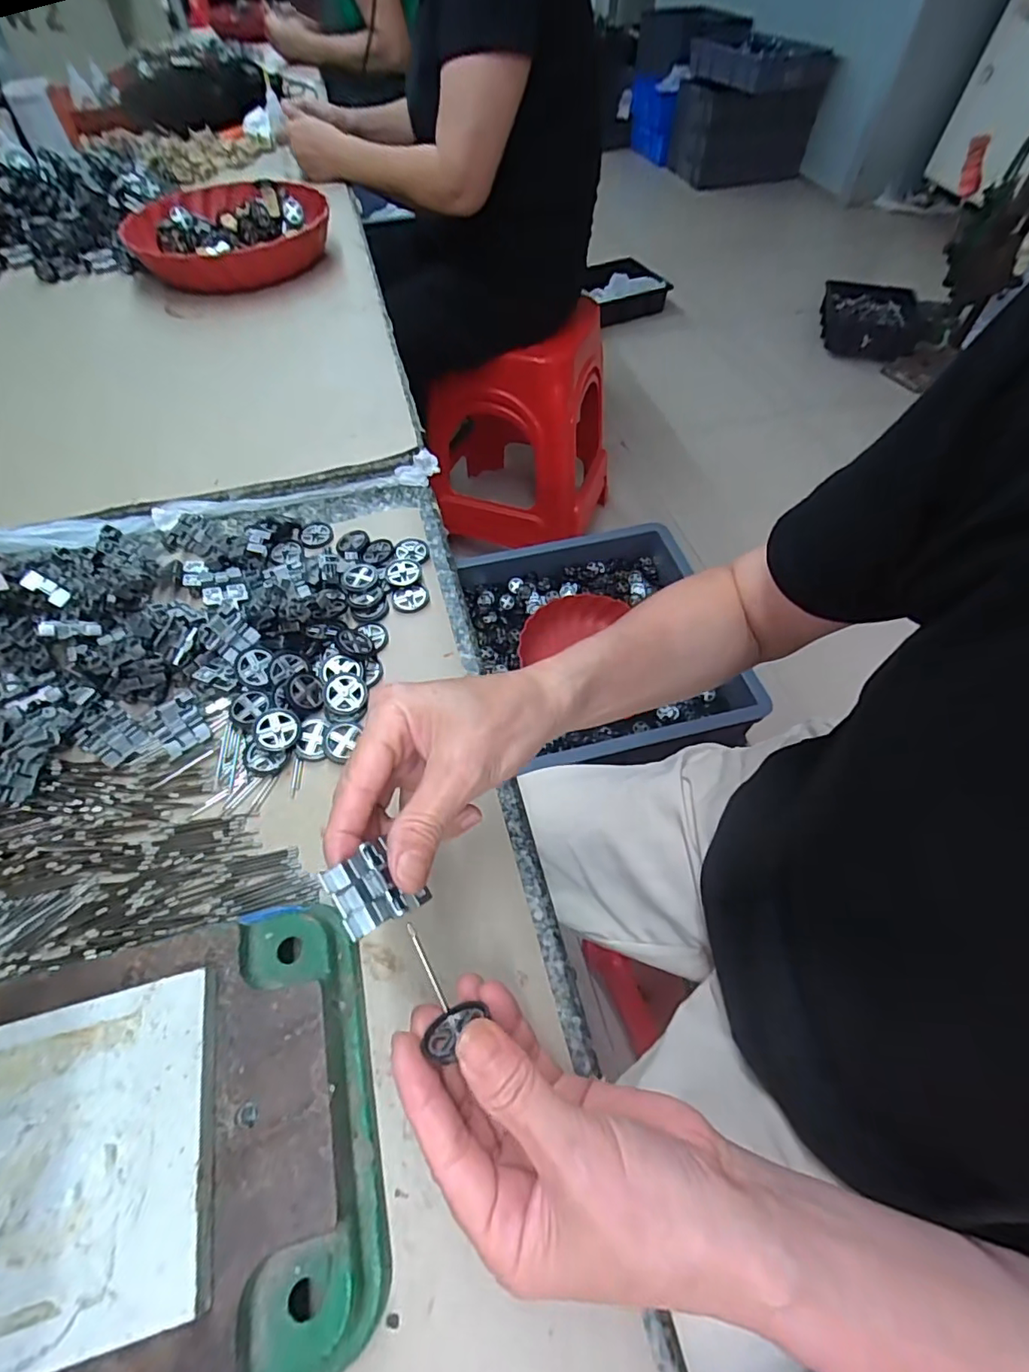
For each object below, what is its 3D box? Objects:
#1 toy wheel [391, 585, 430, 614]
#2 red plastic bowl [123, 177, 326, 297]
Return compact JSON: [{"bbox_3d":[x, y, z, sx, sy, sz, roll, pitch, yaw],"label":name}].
[{"bbox_3d":[-0.077,-0.065,0.414,0.026,0.005,0.021,-5,56,-3],"label":"toy wheel"},{"bbox_3d":[-0.350,-0.559,0.692,0.232,0.052,0.218,-1,56,2],"label":"red plastic bowl"}]

